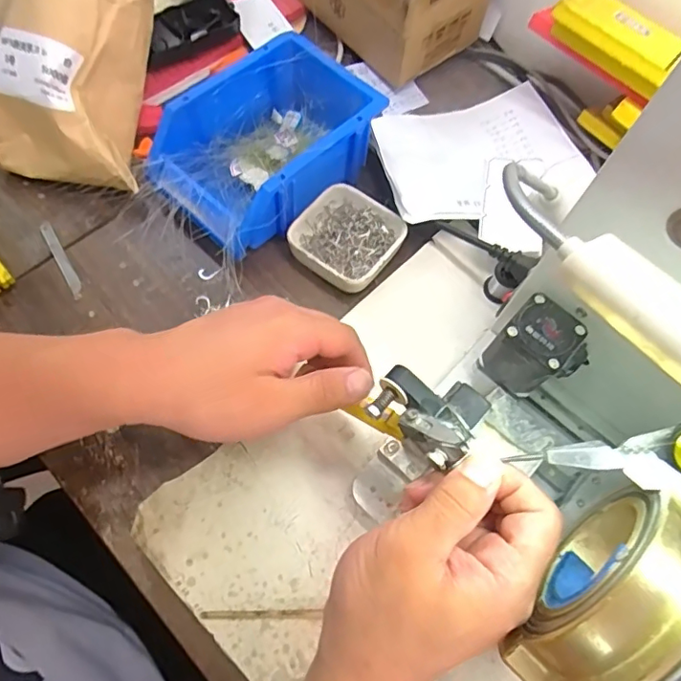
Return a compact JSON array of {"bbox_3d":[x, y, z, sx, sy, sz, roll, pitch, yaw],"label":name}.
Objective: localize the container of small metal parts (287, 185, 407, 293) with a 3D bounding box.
[{"bbox_3d":[0.007,-0.087,0.463,0.083,0.030,0.086,36,69,12],"label":"container of small metal parts"}]

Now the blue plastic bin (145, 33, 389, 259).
[{"bbox_3d":[-0.065,-0.167,0.470,0.126,0.079,0.185,40,70,14],"label":"blue plastic bin"}]

